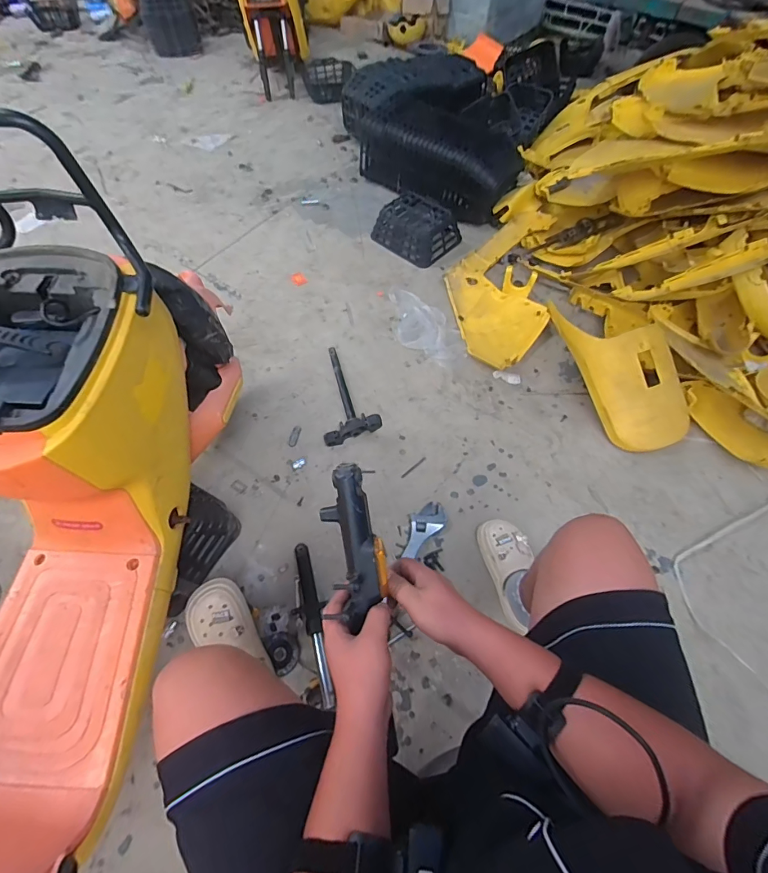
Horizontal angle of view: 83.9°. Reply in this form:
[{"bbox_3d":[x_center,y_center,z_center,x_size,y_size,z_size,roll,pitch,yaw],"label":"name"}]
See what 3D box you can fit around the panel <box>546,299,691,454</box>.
[{"bbox_3d":[0.705,-0.237,1.309,0.259,0.186,0.564,-21,60,-13],"label":"panel"}]

